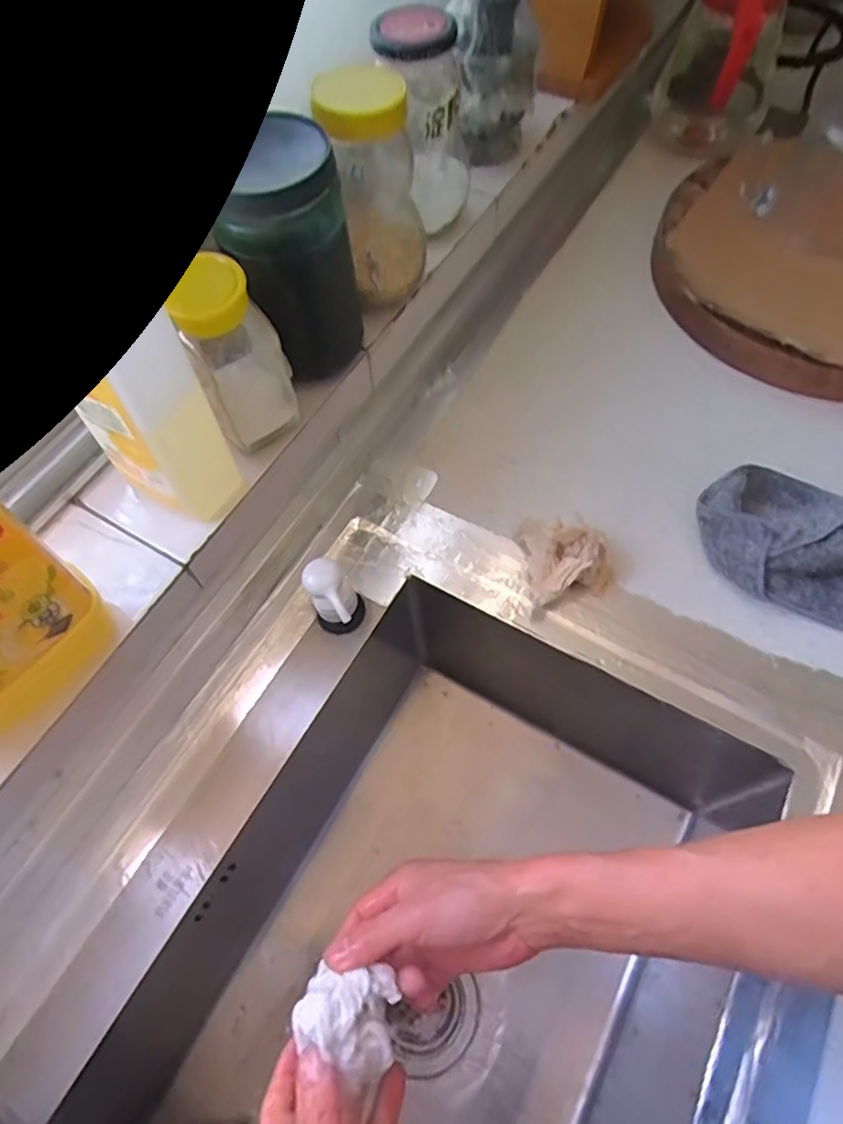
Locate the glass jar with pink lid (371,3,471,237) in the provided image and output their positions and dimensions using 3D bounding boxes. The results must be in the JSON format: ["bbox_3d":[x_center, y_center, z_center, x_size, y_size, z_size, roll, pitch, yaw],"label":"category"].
[{"bbox_3d":[0.005,-0.381,0.562,0.081,0.156,0.069,-28,64,-13],"label":"glass jar with pink lid"}]

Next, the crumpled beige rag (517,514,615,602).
[{"bbox_3d":[0.129,-0.008,0.565,0.074,0.042,0.086,-7,62,0],"label":"crumpled beige rag"}]

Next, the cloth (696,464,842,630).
[{"bbox_3d":[0.339,-0.012,0.556,0.195,0.041,0.118,21,65,14],"label":"cloth"}]

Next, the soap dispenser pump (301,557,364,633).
[{"bbox_3d":[-0.068,0.037,0.525,0.040,0.082,0.052,-21,63,-7],"label":"soap dispenser pump"}]

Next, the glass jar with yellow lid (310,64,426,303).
[{"bbox_3d":[-0.036,-0.297,0.518,0.069,0.153,0.069,-1,61,2],"label":"glass jar with yellow lid"}]

